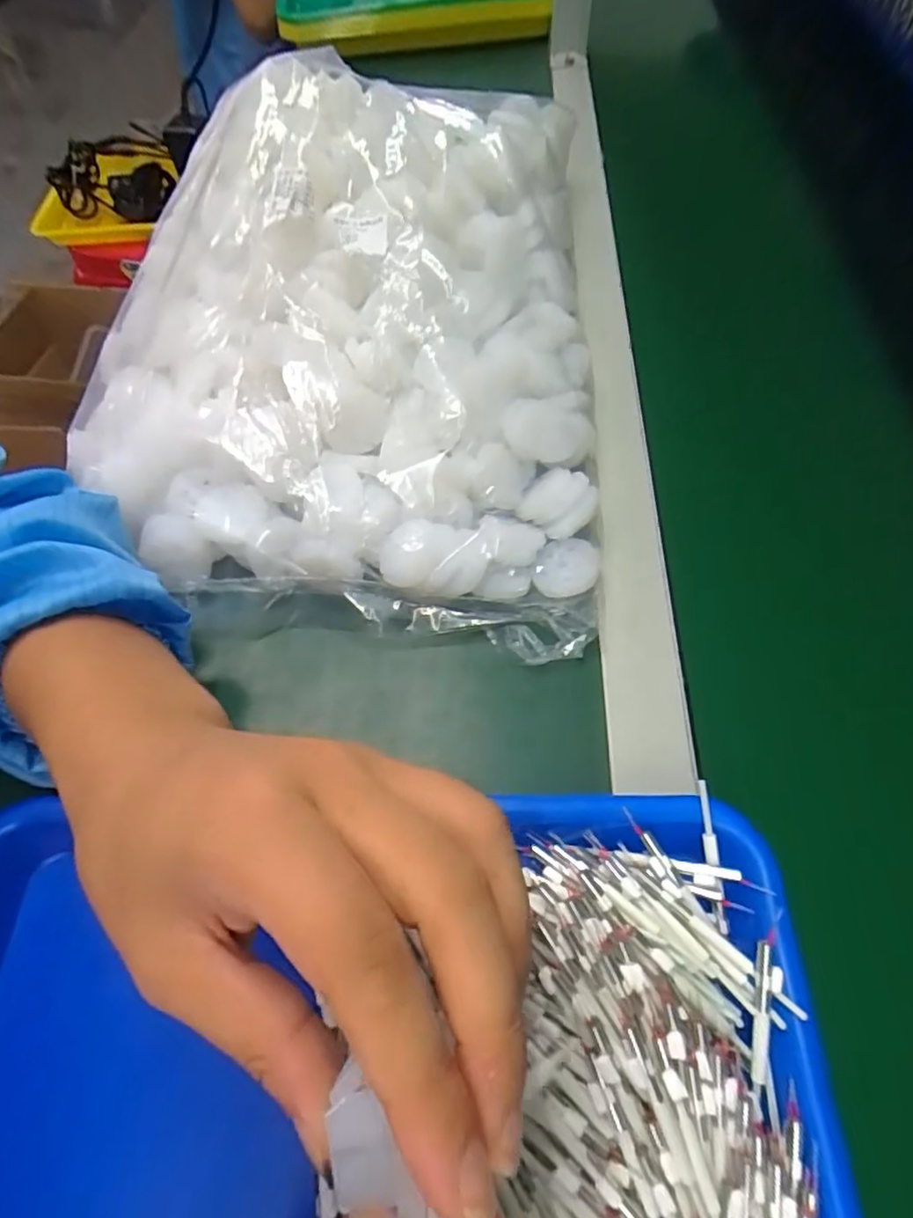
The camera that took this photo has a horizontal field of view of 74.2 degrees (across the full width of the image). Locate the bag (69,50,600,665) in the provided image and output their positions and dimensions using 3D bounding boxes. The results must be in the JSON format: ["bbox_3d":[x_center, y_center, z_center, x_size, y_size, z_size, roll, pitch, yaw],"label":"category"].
[{"bbox_3d":[-0.061,-0.189,0.374,0.301,0.095,0.405,4,60,5],"label":"bag"}]

